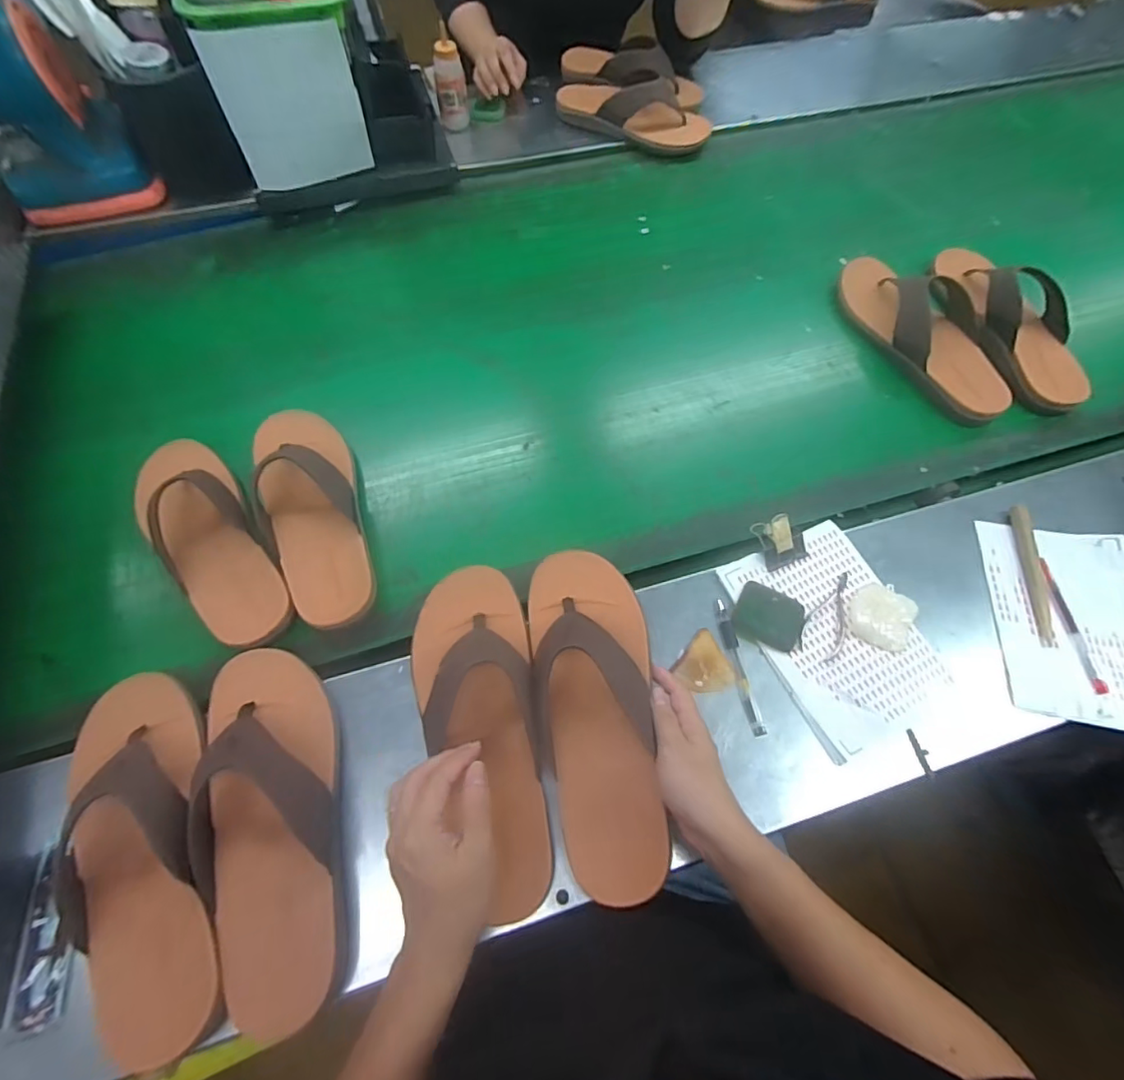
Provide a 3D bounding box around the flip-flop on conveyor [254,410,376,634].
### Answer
[{"bbox_3d":[-0.274,-0.046,0.593,0.103,0.056,0.288,-22,67,-11],"label":"flip-flop on conveyor"}]

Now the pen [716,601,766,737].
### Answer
[{"bbox_3d":[0.174,0.123,0.537,0.015,0.008,0.133,-9,65,-6],"label":"pen"}]

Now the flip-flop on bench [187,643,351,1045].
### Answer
[{"bbox_3d":[-0.235,0.223,0.442,0.103,0.073,0.280,-15,65,-8],"label":"flip-flop on bench"}]

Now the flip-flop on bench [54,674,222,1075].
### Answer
[{"bbox_3d":[-0.332,0.239,0.420,0.114,0.067,0.276,-19,65,-10],"label":"flip-flop on bench"}]

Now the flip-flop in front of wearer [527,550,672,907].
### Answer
[{"bbox_3d":[0.031,0.142,0.475,0.104,0.051,0.285,-6,63,-4],"label":"flip-flop in front of wearer"}]

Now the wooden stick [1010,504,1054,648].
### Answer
[{"bbox_3d":[0.505,0.033,0.581,0.015,0.015,0.159,8,65,2],"label":"wooden stick"}]

